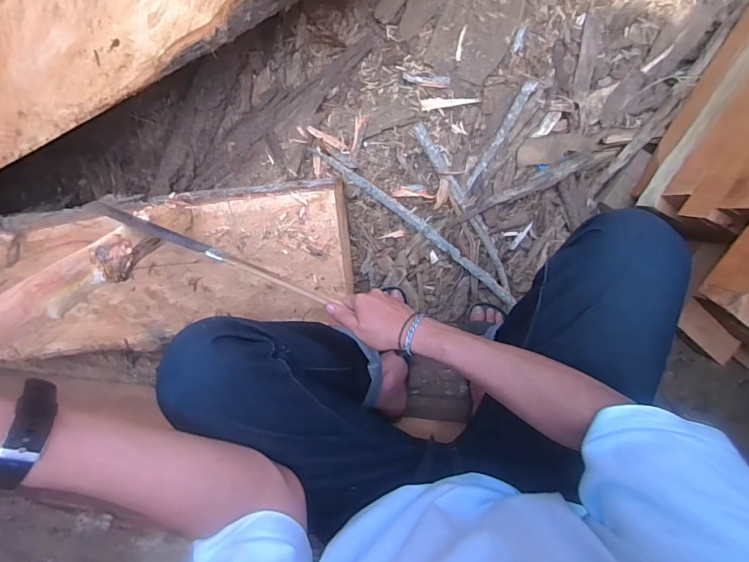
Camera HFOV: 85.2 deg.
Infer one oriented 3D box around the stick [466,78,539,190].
[{"bbox_3d":[0.258,-0.299,0.844,0.023,0.014,0.230,32,112,4],"label":"stick"}]

